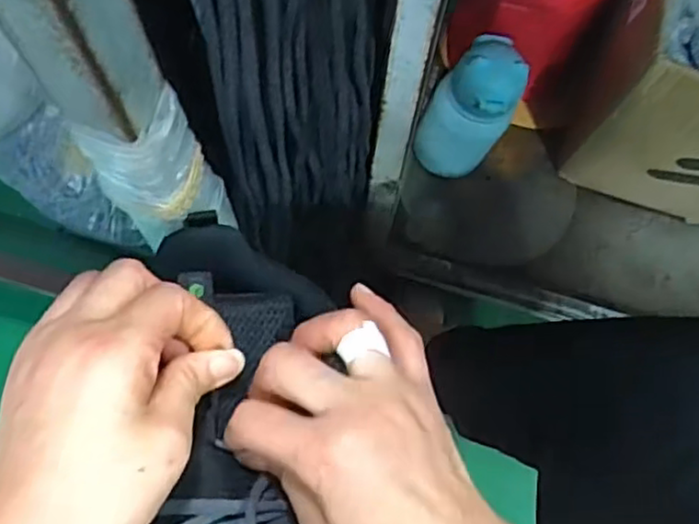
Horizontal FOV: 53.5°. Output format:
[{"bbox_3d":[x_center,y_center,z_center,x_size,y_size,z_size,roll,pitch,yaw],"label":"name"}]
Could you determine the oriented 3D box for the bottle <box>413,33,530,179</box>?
[{"bbox_3d":[0.119,-0.151,0.691,0.081,0.159,0.071,22,74,5],"label":"bottle"}]

